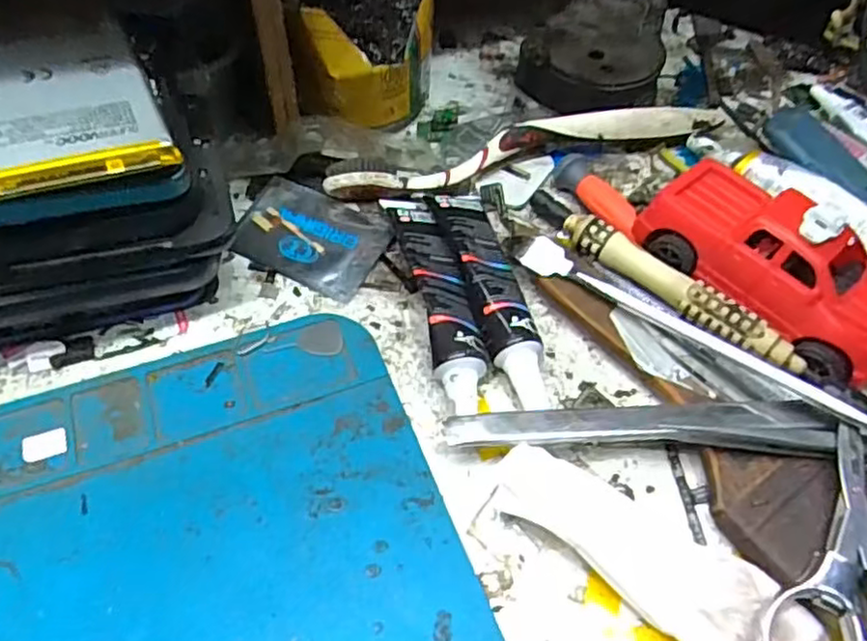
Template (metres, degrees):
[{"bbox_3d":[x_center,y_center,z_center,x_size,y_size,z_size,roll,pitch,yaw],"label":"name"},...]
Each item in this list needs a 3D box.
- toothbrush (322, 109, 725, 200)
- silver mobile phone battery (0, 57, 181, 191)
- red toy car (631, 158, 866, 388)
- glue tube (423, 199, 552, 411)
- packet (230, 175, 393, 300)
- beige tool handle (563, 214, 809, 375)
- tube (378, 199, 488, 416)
[{"bbox_3d":[0.042,-0.073,0.290,0.176,0.017,0.019,-15,56,-13],"label":"toothbrush"},{"bbox_3d":[-0.110,-0.057,0.187,0.060,0.009,0.057,-22,58,-17],"label":"silver mobile phone battery"},{"bbox_3d":[0.120,-0.022,0.238,0.091,0.038,0.049,39,62,22],"label":"red toy car"},{"bbox_3d":[0.021,-0.011,0.245,0.023,0.017,0.097,-11,56,-10],"label":"glue tube"},{"bbox_3d":[-0.048,-0.034,0.267,0.058,0.004,0.041,26,57,15],"label":"packet"},{"bbox_3d":[0.086,-0.010,0.241,0.092,0.014,0.010,35,60,21],"label":"beige tool handle"},{"bbox_3d":[0.002,-0.011,0.244,0.020,0.018,0.099,-10,56,-10],"label":"tube"}]

